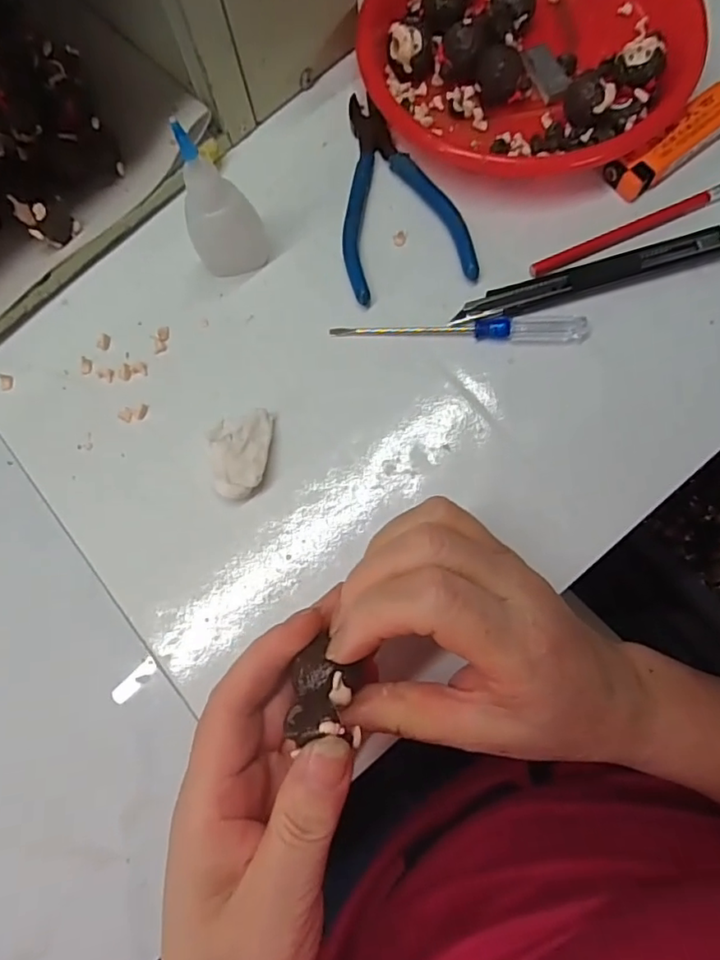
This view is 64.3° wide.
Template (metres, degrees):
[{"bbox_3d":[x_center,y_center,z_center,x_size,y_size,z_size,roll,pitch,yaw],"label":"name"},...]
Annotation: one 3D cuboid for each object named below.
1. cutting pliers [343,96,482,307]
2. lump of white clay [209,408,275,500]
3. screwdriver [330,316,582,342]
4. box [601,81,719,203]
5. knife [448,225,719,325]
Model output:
[{"bbox_3d":[0.016,-0.156,0.307,0.064,0.014,0.121,-13,75,0],"label":"cutting pliers"},{"bbox_3d":[-0.056,-0.012,0.277,0.030,0.011,0.040,-10,75,1],"label":"lump of white clay"},{"bbox_3d":[0.050,-0.076,0.284,0.126,0.012,0.011,-1,76,3],"label":"screwdriver"},{"bbox_3d":[0.166,-0.177,0.300,0.079,0.018,0.024,-36,77,-6],"label":"box"},{"bbox_3d":[0.115,-0.101,0.287,0.135,0.014,0.018,-16,75,-1],"label":"knife"}]

